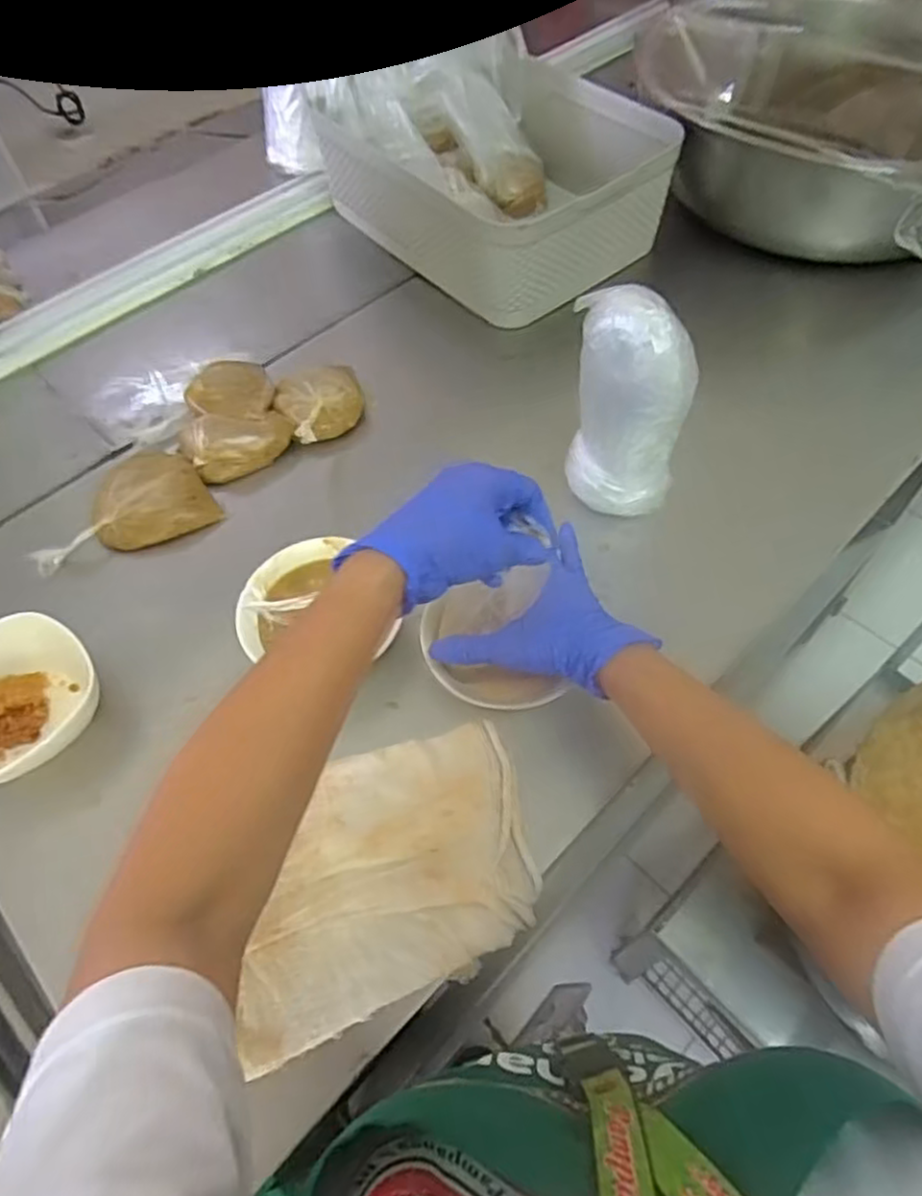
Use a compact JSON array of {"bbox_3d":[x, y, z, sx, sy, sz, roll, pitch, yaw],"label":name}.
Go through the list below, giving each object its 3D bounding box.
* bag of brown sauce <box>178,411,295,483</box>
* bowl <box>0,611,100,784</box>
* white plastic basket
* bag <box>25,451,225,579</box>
[{"bbox_3d":[-0.242,-0.174,0.757,0.111,0.042,0.074,-27,60,-14],"label":"bag of brown sauce"},{"bbox_3d":[-0.373,0.089,0.583,0.118,0.059,0.137,34,65,22],"label":"bowl"},{"bbox_3d":[0.042,-0.547,0.933,0.278,0.150,0.393,-36,62,-19],"label":"white plastic basket"},{"bbox_3d":[-0.350,-0.090,0.722,0.175,0.035,0.102,-27,60,-13],"label":"bag"}]

